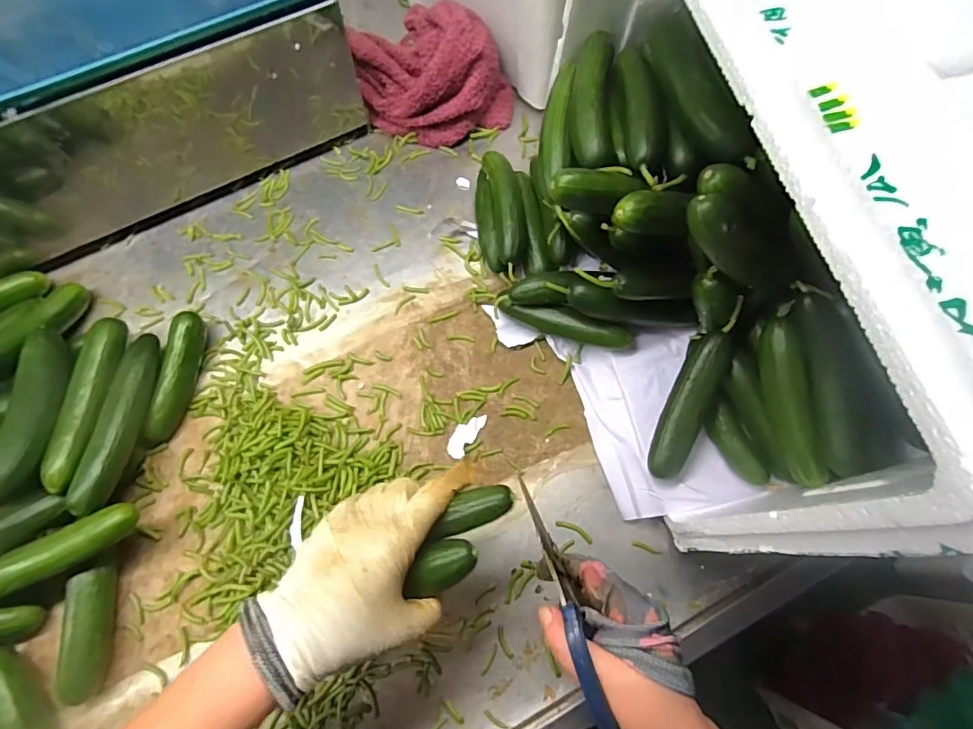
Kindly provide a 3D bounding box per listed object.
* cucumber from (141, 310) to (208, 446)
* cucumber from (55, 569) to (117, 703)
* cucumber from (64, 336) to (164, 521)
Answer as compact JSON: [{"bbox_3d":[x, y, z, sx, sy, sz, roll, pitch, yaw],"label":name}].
[{"bbox_3d":[-0.281,0.011,0.449,0.021,0.028,0.119,7,70,1],"label":"cucumber"},{"bbox_3d":[-0.309,0.207,0.381,0.030,0.027,0.093,3,70,-1],"label":"cucumber"},{"bbox_3d":[-0.307,0.044,0.412,0.027,0.025,0.151,3,70,-1],"label":"cucumber"}]

